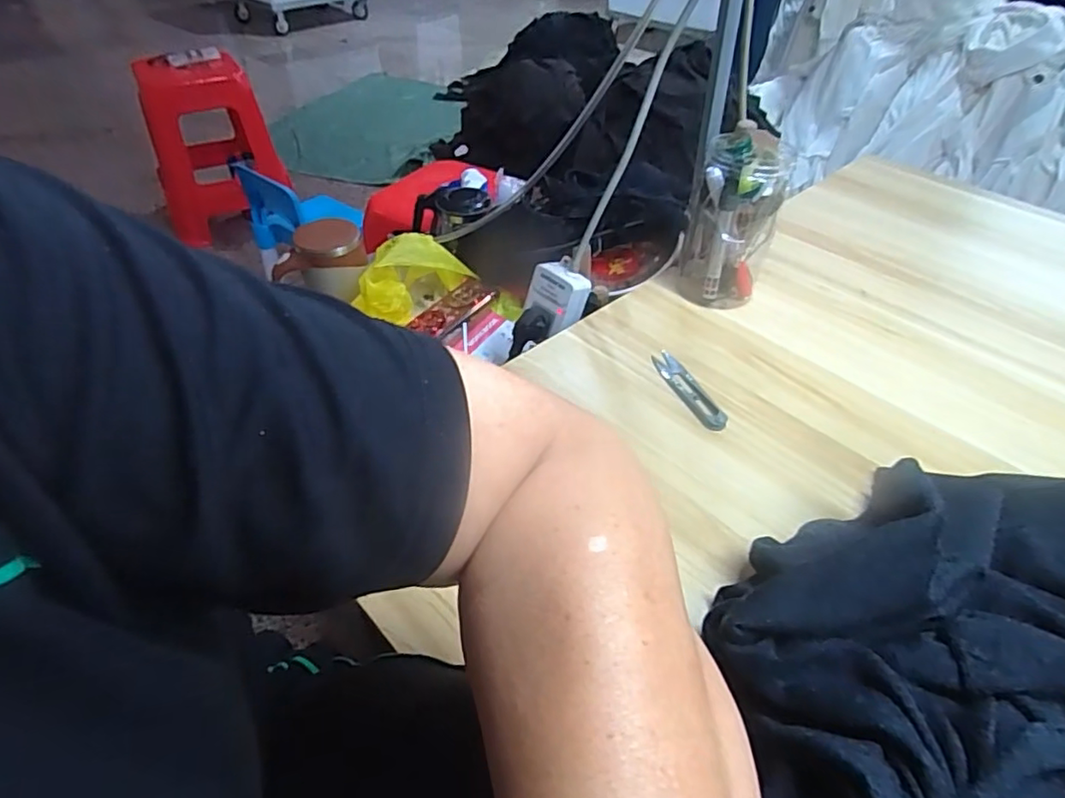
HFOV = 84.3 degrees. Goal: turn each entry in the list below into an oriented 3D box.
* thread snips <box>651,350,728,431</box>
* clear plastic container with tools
[{"bbox_3d":[0.142,-0.011,0.535,0.024,0.009,0.106,-15,47,-17],"label":"thread snips"},{"bbox_3d":[0.206,-0.184,0.608,0.084,0.156,0.092,17,46,14],"label":"clear plastic container with tools"}]

